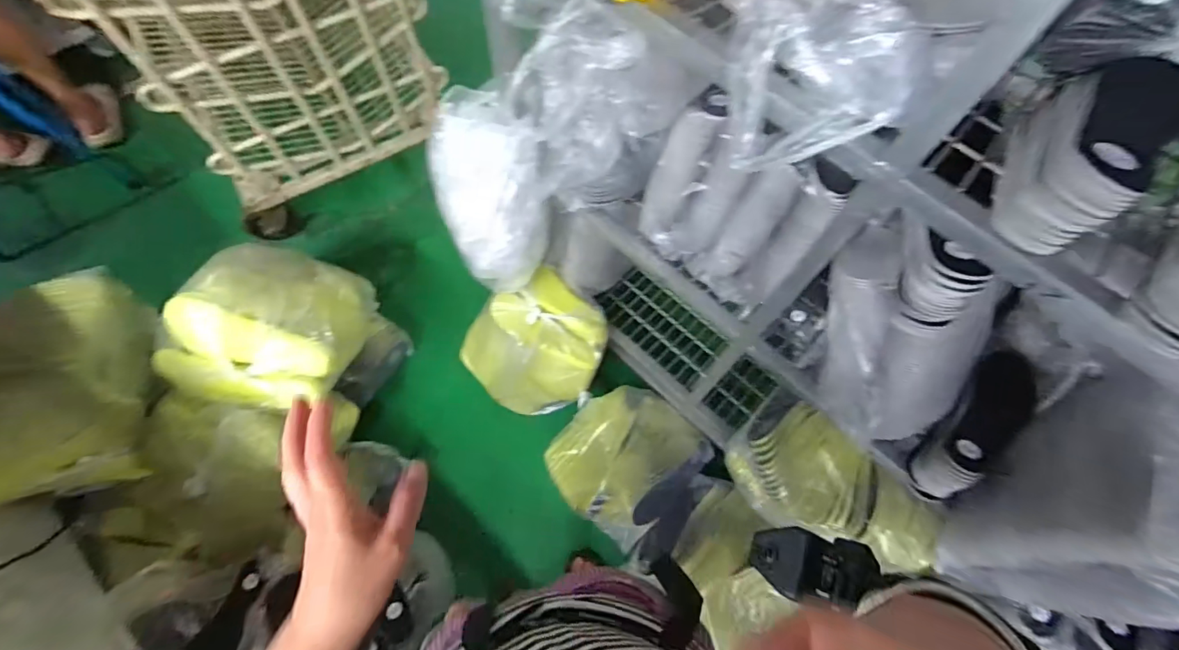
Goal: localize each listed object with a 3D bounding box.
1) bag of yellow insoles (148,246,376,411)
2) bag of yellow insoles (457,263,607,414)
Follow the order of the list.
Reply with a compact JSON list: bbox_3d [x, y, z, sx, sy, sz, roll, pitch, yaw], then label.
[{"bbox_3d":[-0.675,-0.003,1.054,0.307,0.269,0.358,1,68,-3],"label":"bag of yellow insoles"},{"bbox_3d":[-0.137,0.057,1.228,0.322,0.264,0.285,-25,71,-13],"label":"bag of yellow insoles"}]

